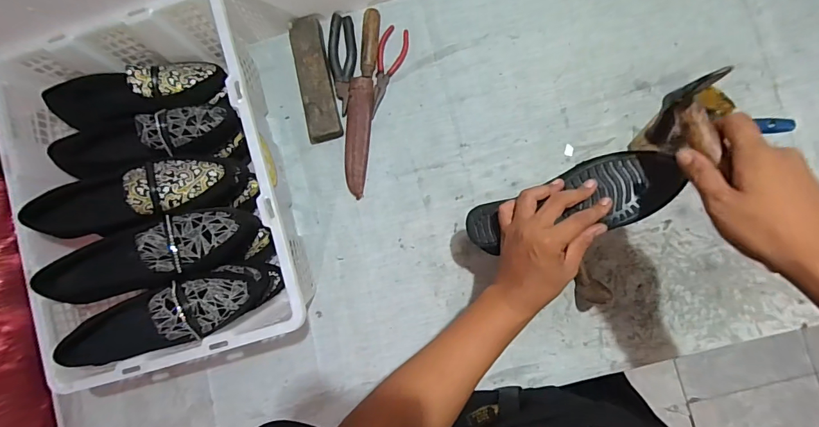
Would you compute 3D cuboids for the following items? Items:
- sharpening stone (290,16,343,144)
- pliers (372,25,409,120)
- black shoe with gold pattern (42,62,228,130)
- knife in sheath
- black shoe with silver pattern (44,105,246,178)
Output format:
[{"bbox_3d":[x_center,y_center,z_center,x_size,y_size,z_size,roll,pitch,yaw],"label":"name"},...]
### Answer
[{"bbox_3d":[-0.156,-0.218,0.677,0.054,0.035,0.205,-12,85,4],"label":"sharpening stone"},{"bbox_3d":[-0.038,-0.235,0.686,0.044,0.009,0.154,14,87,6],"label":"pliers"},{"bbox_3d":[-0.425,-0.181,0.640,0.236,0.086,0.087,-6,85,5],"label":"black shoe with gold pattern"},{"bbox_3d":[-0.082,-0.181,0.677,0.040,0.029,0.299,5,86,6],"label":"knife in sheath"},{"bbox_3d":[-0.393,-0.110,0.625,0.259,0.094,0.101,-8,85,5],"label":"black shoe with silver pattern"}]

